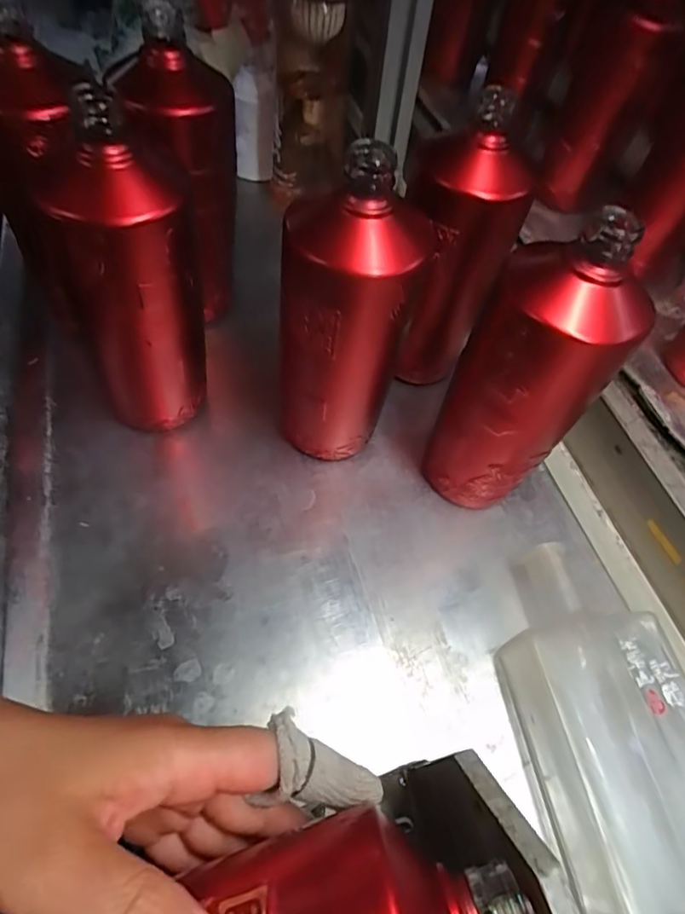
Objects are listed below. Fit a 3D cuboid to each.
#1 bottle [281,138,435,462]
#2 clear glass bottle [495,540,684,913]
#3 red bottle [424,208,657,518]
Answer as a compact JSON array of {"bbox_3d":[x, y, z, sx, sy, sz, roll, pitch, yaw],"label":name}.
[{"bbox_3d":[-0.004,-0.075,0.341,0.075,0.210,0.065,-4,57,-13],"label":"bottle"},{"bbox_3d":[0.152,0.161,0.299,0.096,0.051,0.226,-2,57,-12],"label":"clear glass bottle"},{"bbox_3d":[0.111,-0.041,0.336,0.079,0.206,0.071,2,57,-6],"label":"red bottle"}]

